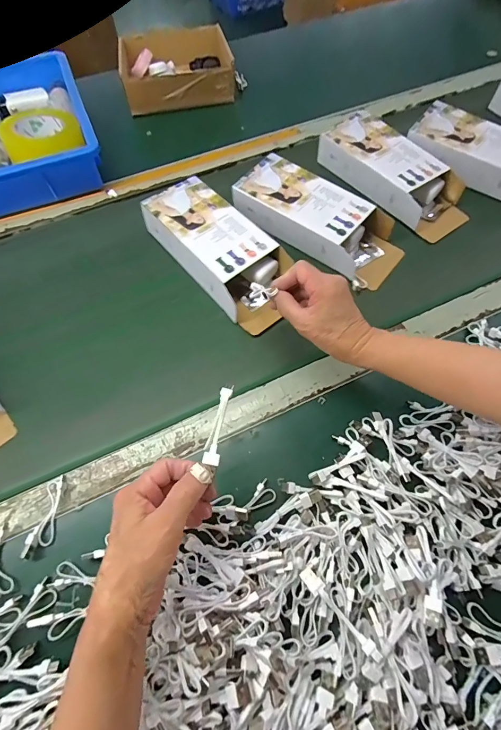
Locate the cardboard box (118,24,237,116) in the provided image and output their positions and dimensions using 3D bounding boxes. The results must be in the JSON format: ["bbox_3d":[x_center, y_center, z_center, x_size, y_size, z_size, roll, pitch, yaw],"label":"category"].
[{"bbox_3d":[-0.148,-0.599,0.732,0.211,0.058,0.198,-8,61,-6],"label":"cardboard box"}]

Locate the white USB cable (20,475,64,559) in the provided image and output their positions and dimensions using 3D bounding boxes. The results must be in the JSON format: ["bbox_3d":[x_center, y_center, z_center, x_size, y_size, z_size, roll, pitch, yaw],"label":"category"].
[{"bbox_3d":[-0.209,0.153,0.371,0.018,0.018,0.078,1,61,-1],"label":"white USB cable"}]

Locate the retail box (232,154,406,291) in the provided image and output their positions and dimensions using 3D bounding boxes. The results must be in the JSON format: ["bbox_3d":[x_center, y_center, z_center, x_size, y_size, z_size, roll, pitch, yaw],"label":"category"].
[{"bbox_3d":[0.103,-0.218,0.541,0.250,0.062,0.101,35,65,17],"label":"retail box"}]

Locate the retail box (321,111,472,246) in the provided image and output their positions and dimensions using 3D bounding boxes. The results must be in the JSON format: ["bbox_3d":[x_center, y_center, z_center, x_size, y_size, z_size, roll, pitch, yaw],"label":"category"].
[{"bbox_3d":[0.227,-0.315,0.589,0.106,0.061,0.232,-34,67,-18],"label":"retail box"}]

